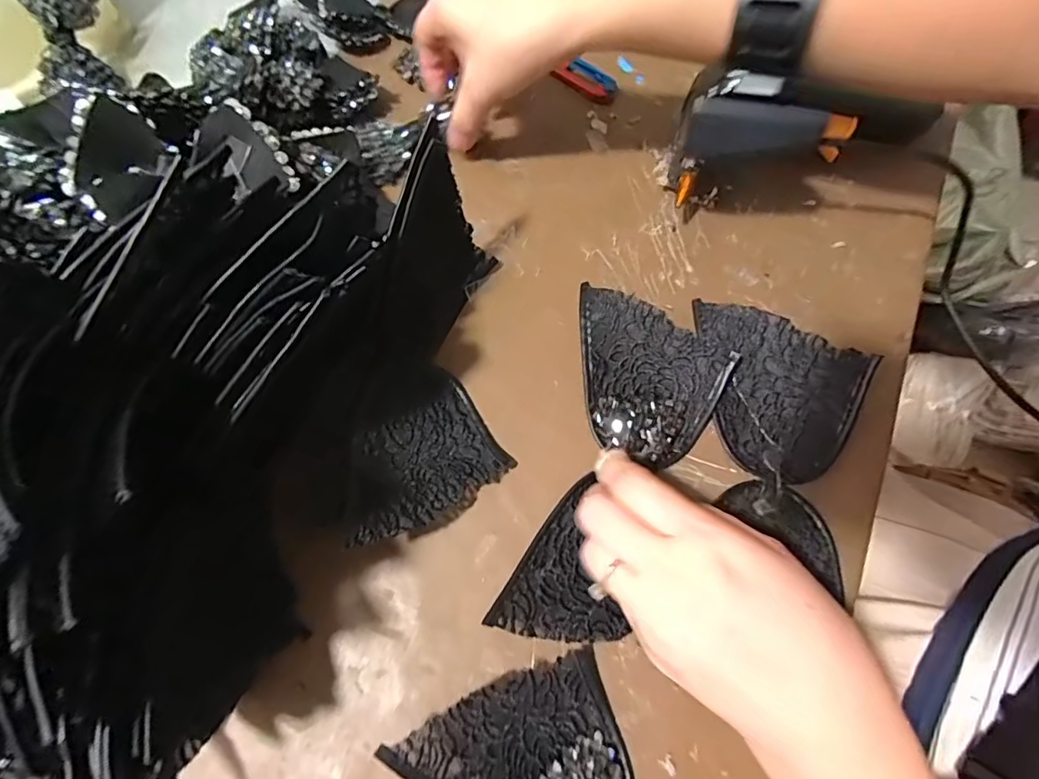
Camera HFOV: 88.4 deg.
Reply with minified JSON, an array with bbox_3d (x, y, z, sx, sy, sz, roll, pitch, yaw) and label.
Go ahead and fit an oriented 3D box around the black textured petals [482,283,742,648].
[{"bbox_3d":[0.051,0.042,0.305,0.093,0.019,0.199,21,72,8],"label":"black textured petals"}]

